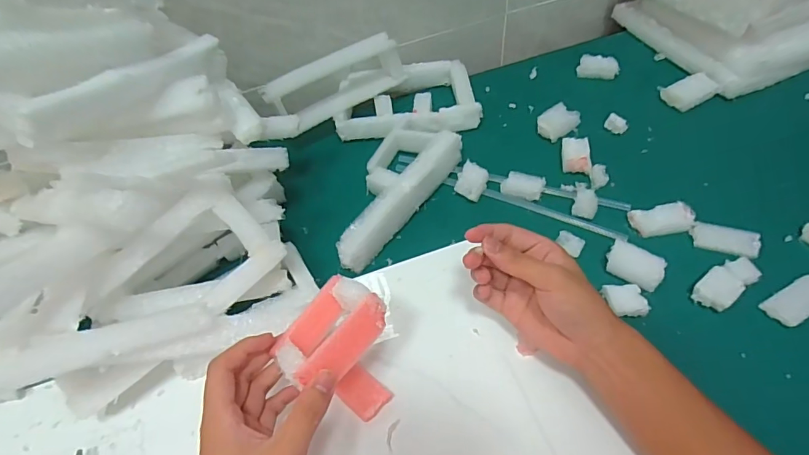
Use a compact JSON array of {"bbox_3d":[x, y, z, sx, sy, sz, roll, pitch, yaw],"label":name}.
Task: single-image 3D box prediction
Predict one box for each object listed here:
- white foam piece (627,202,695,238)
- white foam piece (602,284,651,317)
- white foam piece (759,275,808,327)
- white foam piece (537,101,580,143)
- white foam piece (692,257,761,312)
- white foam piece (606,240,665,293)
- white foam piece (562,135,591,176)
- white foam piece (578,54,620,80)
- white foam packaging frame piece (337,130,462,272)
[{"bbox_3d":[0.268,-0.007,0.483,0.061,0.017,0.031,-4,54,2],"label":"white foam piece"},{"bbox_3d":[0.205,0.067,0.429,0.033,0.007,0.032,-7,54,-1],"label":"white foam piece"},{"bbox_3d":[0.360,0.064,0.418,0.067,0.007,0.029,-26,57,-14],"label":"white foam piece"},{"bbox_3d":[0.196,-0.134,0.584,0.053,0.017,0.039,-30,58,-16],"label":"white foam piece"},{"bbox_3d":[0.302,0.051,0.433,0.069,0.012,0.031,-31,58,-17],"label":"white foam piece"},{"bbox_3d":[0.224,0.037,0.450,0.051,0.014,0.036,26,70,25],"label":"white foam piece"},{"bbox_3d":[0.203,-0.087,0.545,0.029,0.015,0.052,4,55,7],"label":"white foam piece"},{"bbox_3d":[0.271,-0.226,0.646,0.053,0.017,0.038,10,56,11],"label":"white foam piece"},{"bbox_3d":[-0.021,-0.046,0.519,0.084,0.035,0.195,27,61,22],"label":"white foam packaging frame piece"}]

